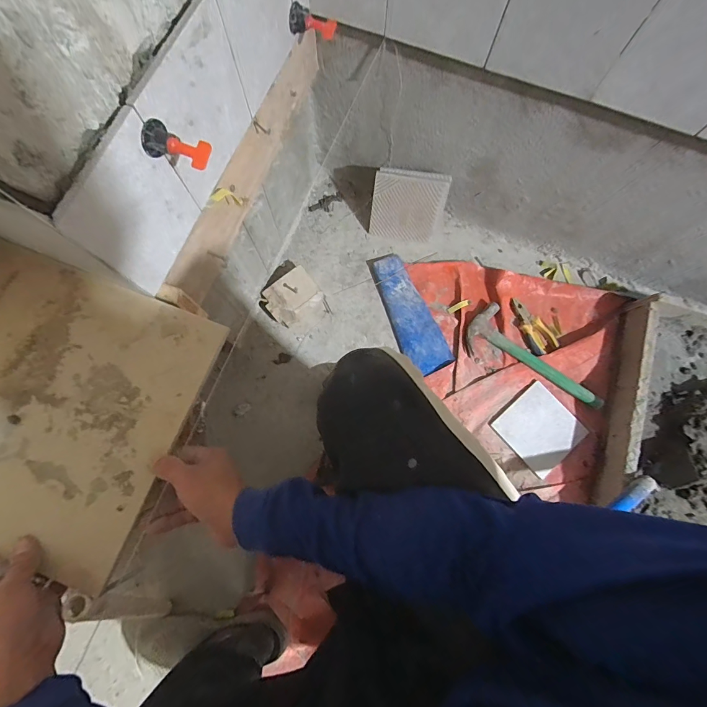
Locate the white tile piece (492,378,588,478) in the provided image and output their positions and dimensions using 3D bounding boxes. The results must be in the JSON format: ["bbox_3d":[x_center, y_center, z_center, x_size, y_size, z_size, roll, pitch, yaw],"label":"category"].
[{"bbox_3d":[0.403,0.163,0.775,0.148,0.010,0.149,-39,81,-9],"label":"white tile piece"}]

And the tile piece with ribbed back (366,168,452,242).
[{"bbox_3d":[0.121,-0.327,0.800,0.152,0.154,0.019,8,52,0],"label":"tile piece with ribbed back"}]

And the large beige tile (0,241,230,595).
[{"bbox_3d":[-0.332,0.050,0.390,0.295,0.011,0.286,21,78,4],"label":"large beige tile"}]

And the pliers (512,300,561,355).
[{"bbox_3d":[0.407,-0.066,0.805,0.064,0.017,0.132,-23,79,-6],"label":"pliers"}]

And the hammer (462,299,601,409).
[{"bbox_3d":[0.399,0.013,0.794,0.313,0.028,0.119,32,79,6],"label":"hammer"}]

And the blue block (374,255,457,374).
[{"bbox_3d":[0.125,-0.092,0.815,0.093,0.018,0.280,-24,79,-6],"label":"blue block"}]

